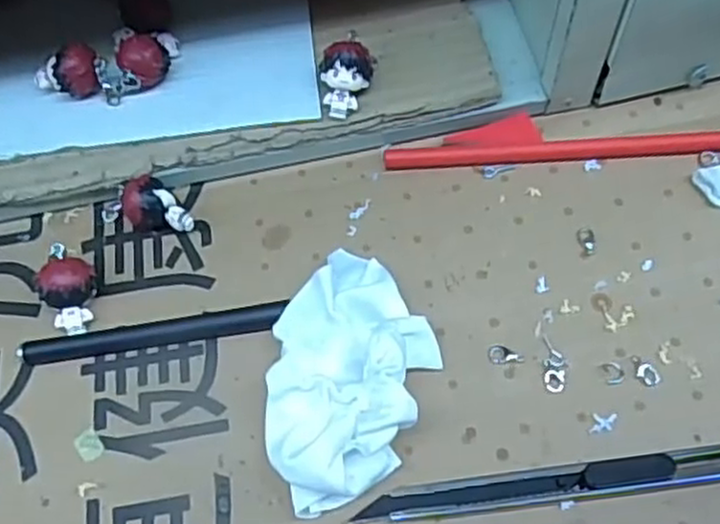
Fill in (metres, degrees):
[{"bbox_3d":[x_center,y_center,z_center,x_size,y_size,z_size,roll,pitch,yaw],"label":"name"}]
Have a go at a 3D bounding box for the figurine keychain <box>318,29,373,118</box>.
[{"bbox_3d":[-0.005,-0.075,0.296,0.020,0.019,0.032,-4,66,1],"label":"figurine keychain"}]

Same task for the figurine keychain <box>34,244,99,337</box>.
[{"bbox_3d":[-0.108,0.010,0.278,0.017,0.020,0.031,3,66,4],"label":"figurine keychain"}]

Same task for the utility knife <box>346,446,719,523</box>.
[{"bbox_3d":[0.066,0.071,0.238,0.132,0.008,0.011,-7,66,-1],"label":"utility knife"}]

